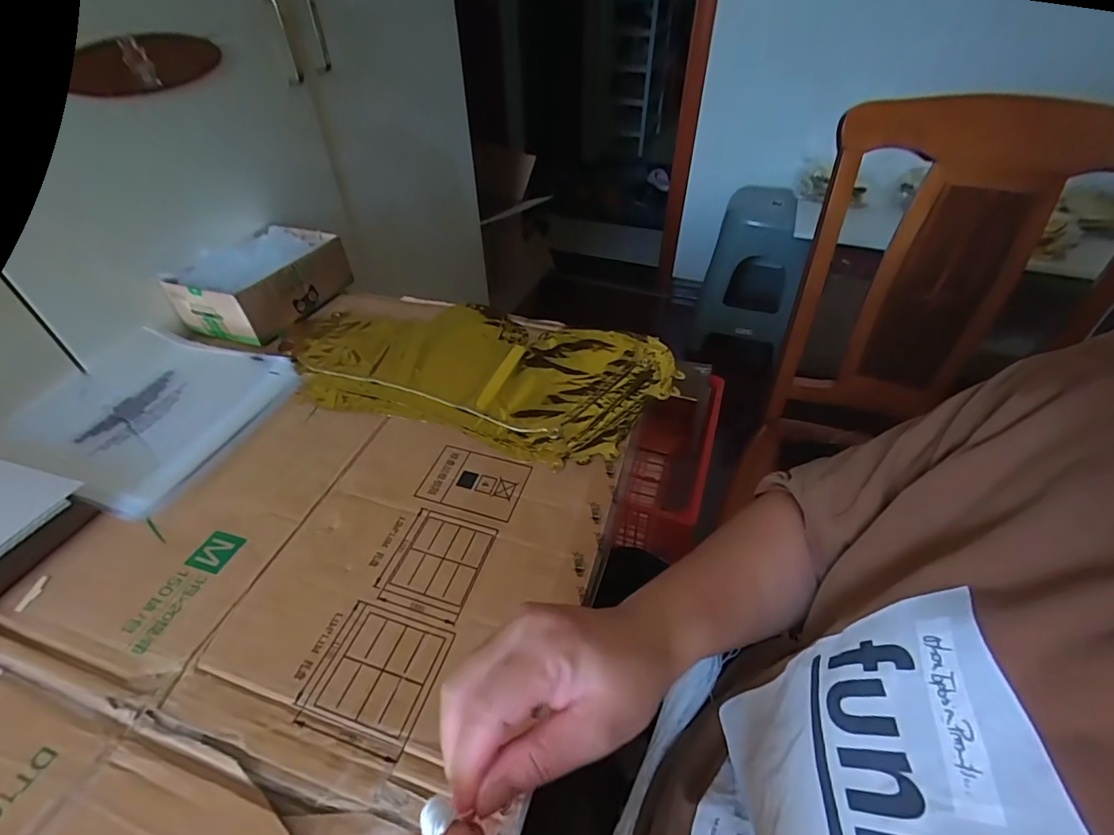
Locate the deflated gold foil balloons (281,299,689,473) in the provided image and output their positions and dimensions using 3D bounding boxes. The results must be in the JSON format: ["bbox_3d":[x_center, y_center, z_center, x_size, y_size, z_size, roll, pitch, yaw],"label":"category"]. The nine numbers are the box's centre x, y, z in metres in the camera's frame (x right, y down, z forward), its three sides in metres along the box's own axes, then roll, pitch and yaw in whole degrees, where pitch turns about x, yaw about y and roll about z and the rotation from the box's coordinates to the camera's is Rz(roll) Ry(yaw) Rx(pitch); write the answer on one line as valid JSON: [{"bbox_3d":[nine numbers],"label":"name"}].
[{"bbox_3d":[-0.101,-0.058,0.582,0.461,0.034,0.236,14,46,14],"label":"deflated gold foil balloons"}]

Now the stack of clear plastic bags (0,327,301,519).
[{"bbox_3d":[-0.423,-0.014,0.514,0.225,0.012,0.209,15,46,15],"label":"stack of clear plastic bags"}]

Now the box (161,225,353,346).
[{"bbox_3d":[-0.386,-0.183,0.649,0.131,0.062,0.181,17,47,17],"label":"box"}]

